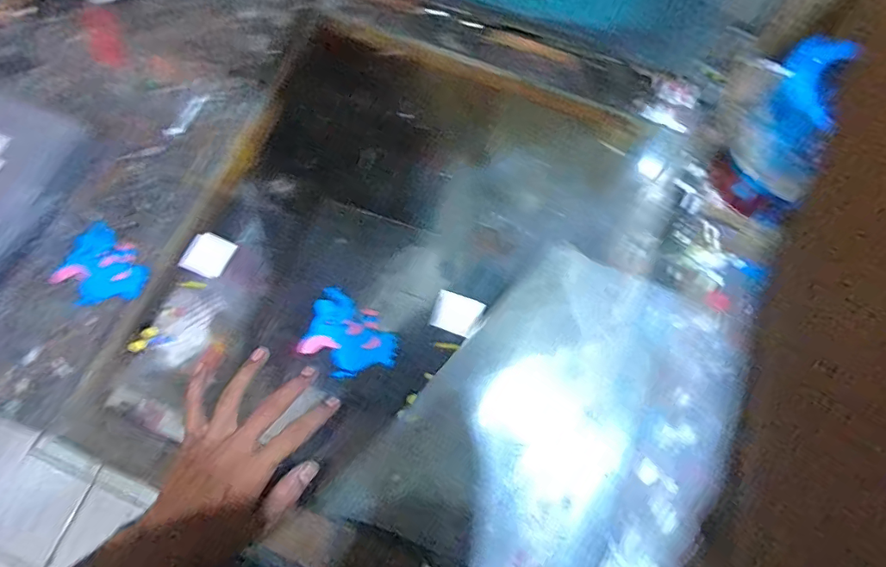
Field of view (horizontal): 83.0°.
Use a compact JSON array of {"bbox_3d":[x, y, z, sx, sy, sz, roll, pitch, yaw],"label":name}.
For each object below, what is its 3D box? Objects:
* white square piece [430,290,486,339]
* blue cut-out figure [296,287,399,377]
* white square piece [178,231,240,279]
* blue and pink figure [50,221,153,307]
[{"bbox_3d":[0.014,0.030,0.501,0.047,0.005,0.039,20,75,6],"label":"white square piece"},{"bbox_3d":[-0.092,0.054,0.492,0.096,0.005,0.069,30,76,9],"label":"blue cut-out figure"},{"bbox_3d":[-0.243,-0.029,0.519,0.043,0.007,0.044,22,75,7],"label":"white square piece"},{"bbox_3d":[-0.348,-0.012,0.511,0.090,0.009,0.072,41,78,12],"label":"blue and pink figure"}]

